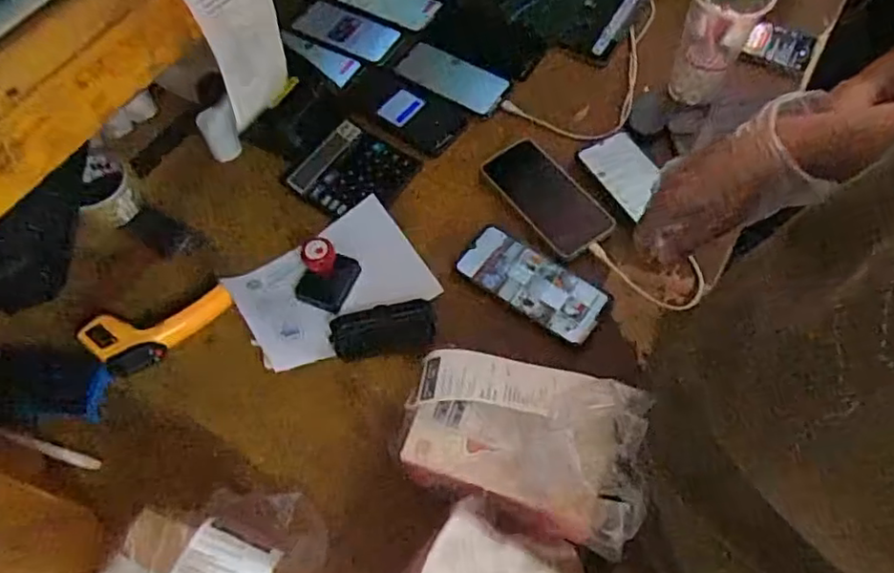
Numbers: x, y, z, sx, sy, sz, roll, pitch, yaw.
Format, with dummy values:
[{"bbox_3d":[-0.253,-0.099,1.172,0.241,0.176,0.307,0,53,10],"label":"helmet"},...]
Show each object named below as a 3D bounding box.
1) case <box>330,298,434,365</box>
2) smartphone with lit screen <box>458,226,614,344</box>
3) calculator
[{"bbox_3d":[-0.069,0.046,0.680,0.109,0.017,0.051,-12,63,-4],"label":"case"},{"bbox_3d":[0.096,-0.006,0.707,0.167,0.005,0.073,33,69,17],"label":"smartphone with lit screen"},{"bbox_3d":[-0.118,-0.143,0.783,0.125,0.017,0.124,33,69,17],"label":"calculator"}]

